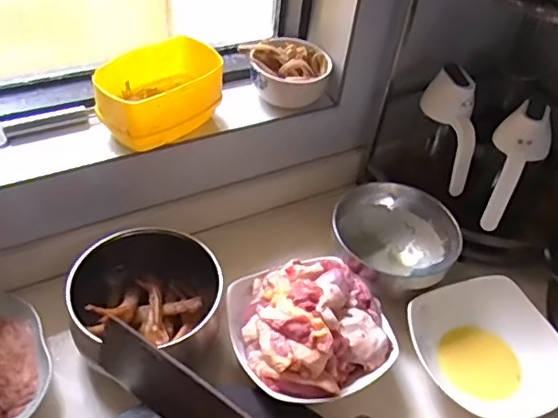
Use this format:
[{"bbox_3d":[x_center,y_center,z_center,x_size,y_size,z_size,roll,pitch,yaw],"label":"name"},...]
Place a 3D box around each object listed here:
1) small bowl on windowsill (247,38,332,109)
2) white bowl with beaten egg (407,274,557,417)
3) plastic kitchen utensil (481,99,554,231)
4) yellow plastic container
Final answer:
[{"bbox_3d":[0.014,-0.174,0.736,0.100,0.056,0.078,3,45,-4],"label":"small bowl on windowsill"},{"bbox_3d":[0.238,0.165,0.648,0.150,0.070,0.168,-24,53,-27],"label":"white bowl with beaten egg"},{"bbox_3d":[0.281,-0.048,0.685,0.062,0.155,0.025,21,14,13],"label":"plastic kitchen utensil"},{"bbox_3d":[-0.138,-0.135,0.654,0.085,0.070,0.139,38,53,27],"label":"yellow plastic container"}]

